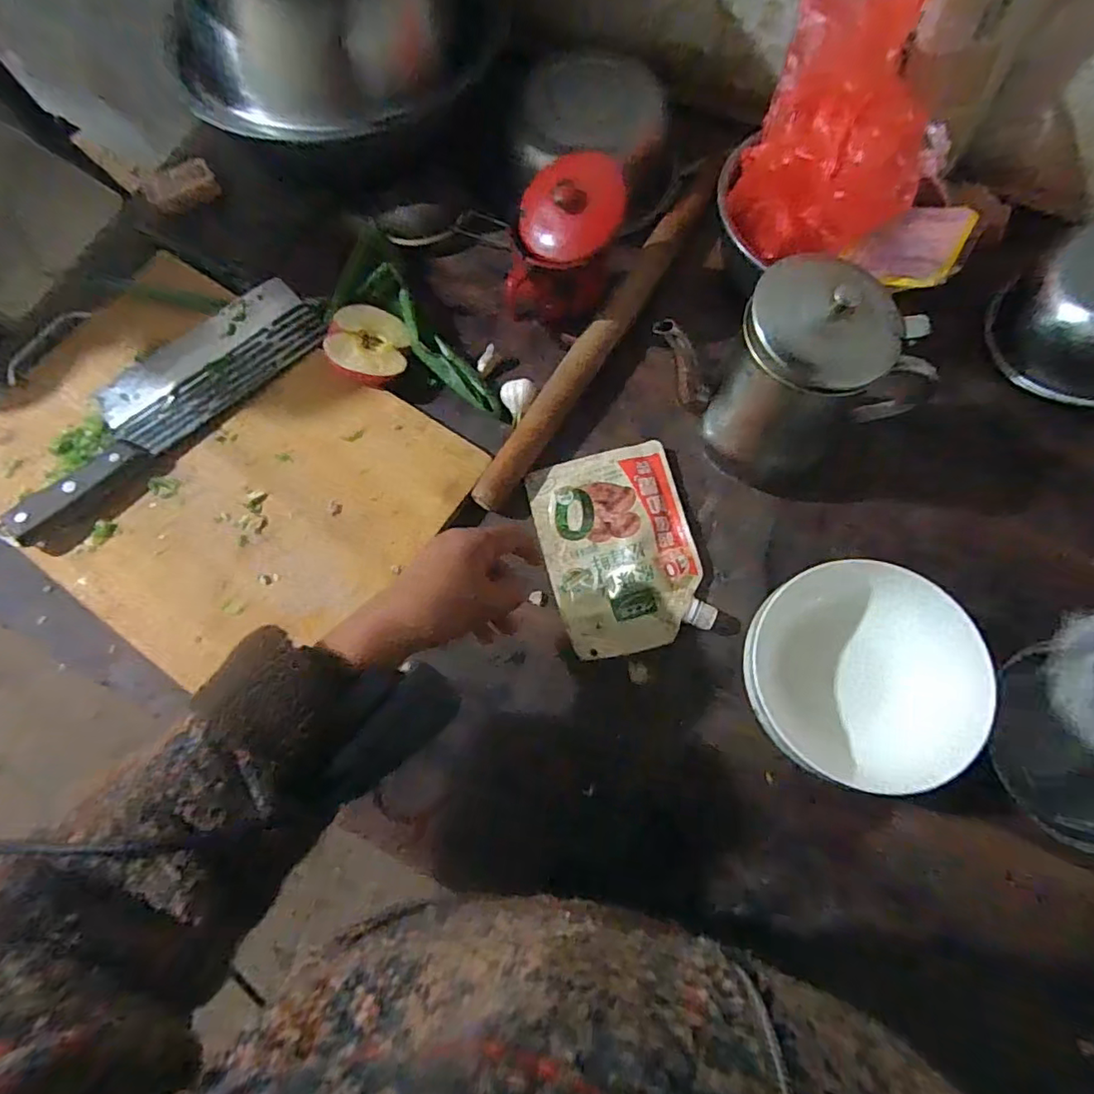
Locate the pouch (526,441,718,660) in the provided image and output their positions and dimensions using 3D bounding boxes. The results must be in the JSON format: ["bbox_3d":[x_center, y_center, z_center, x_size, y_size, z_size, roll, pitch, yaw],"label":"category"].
[{"bbox_3d":[0.061,-0.002,0.482,0.123,0.023,0.173,-14,76,-3],"label":"pouch"}]

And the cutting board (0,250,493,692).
[{"bbox_3d":[-0.303,-0.076,0.506,0.402,0.015,0.299,35,79,9],"label":"cutting board"}]

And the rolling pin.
[{"bbox_3d":[0.055,-0.202,0.522,0.026,0.023,0.399,32,79,8],"label":"rolling pin"}]

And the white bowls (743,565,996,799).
[{"bbox_3d":[0.230,0.095,0.425,0.143,0.066,0.172,-1,76,1],"label":"white bowls"}]

